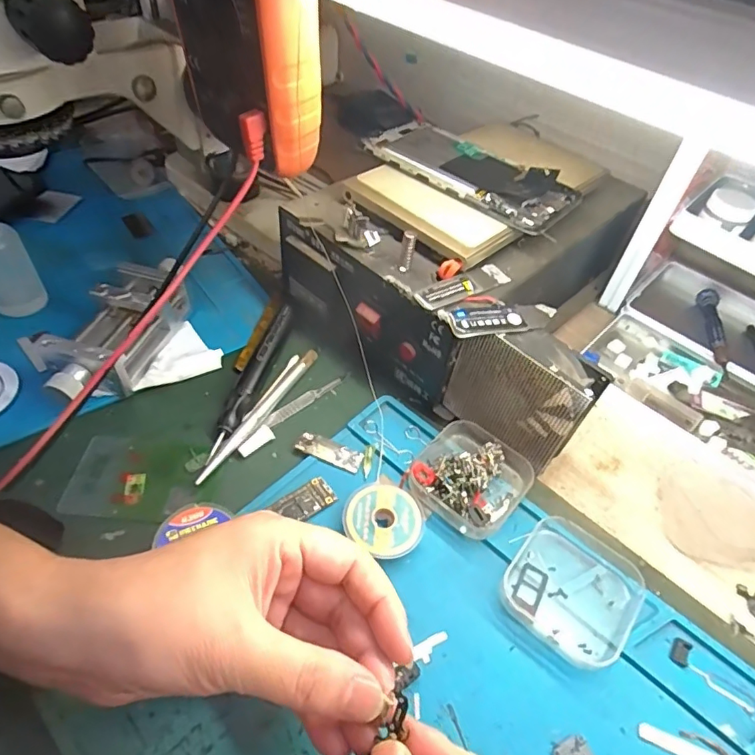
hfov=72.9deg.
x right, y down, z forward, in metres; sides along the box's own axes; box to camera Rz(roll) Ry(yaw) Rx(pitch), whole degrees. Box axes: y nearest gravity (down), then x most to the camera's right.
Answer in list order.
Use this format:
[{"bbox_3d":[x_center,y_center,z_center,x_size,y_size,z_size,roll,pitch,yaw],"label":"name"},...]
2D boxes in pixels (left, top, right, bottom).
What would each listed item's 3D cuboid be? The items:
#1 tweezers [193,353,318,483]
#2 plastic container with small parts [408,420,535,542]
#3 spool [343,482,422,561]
[{"bbox_3d":[-0.076,0.023,0.343,0.010,0.008,0.126,25,50,15],"label":"tweezers"},{"bbox_3d":[0.057,0.059,0.313,0.062,0.022,0.061,37,54,25],"label":"plastic container with small parts"},{"bbox_3d":[0.003,0.082,0.293,0.043,0.011,0.042,3,48,-4],"label":"spool"}]

